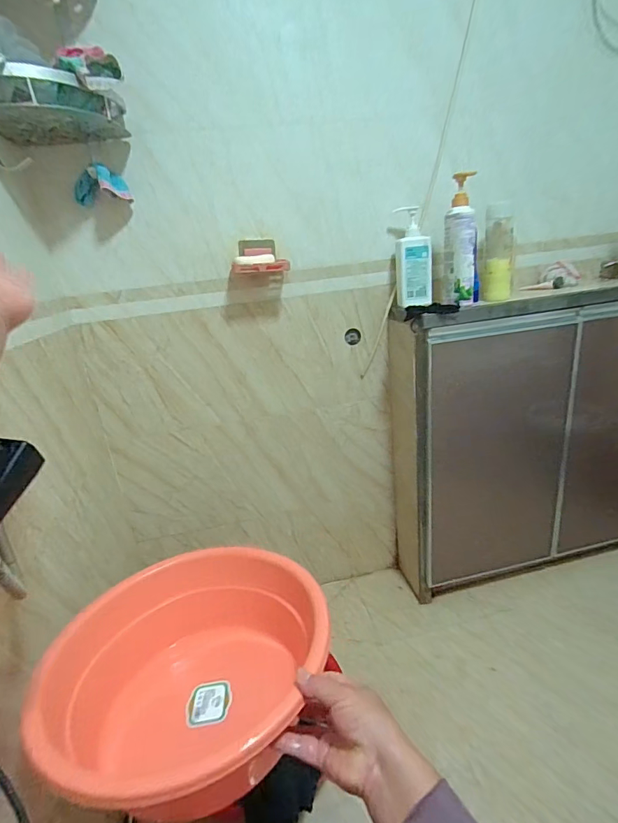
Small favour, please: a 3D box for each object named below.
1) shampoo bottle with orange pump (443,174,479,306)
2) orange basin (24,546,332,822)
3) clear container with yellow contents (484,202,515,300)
[{"bbox_3d":[0.333,-0.370,0.917,0.074,0.253,0.068,1,21,21],"label":"shampoo bottle with orange pump"},{"bbox_3d":[-0.142,0.330,0.523,0.307,0.137,0.309,-5,21,2],"label":"orange basin"},{"bbox_3d":[0.430,-0.356,0.945,0.066,0.196,0.053,-2,20,13],"label":"clear container with yellow contents"}]

